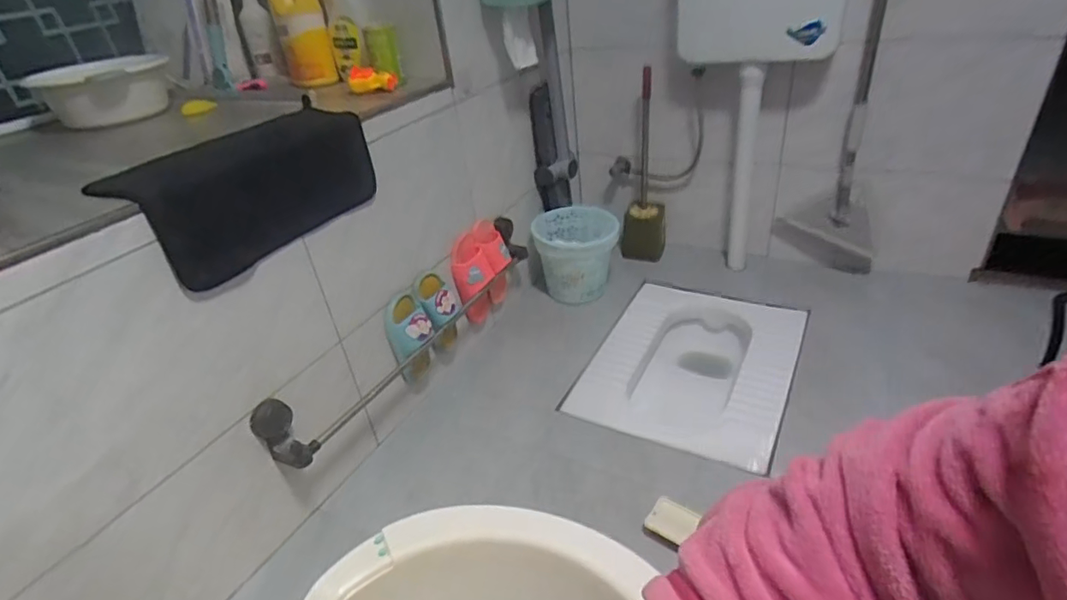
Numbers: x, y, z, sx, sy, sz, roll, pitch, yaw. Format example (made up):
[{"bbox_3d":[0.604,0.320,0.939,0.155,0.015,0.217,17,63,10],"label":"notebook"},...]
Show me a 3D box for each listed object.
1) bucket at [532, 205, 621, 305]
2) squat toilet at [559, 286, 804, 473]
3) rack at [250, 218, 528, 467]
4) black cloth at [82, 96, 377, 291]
[{"bbox_3d":[0.119,-0.127,1.525,0.224,0.196,0.238,-6,33,3],"label":"bucket"},{"bbox_3d":[0.373,0.175,1.318,0.421,0.140,0.550,12,38,28],"label":"squat toilet"},{"bbox_3d":[-0.215,0.035,1.130,0.083,0.115,0.768,11,37,27],"label":"rack"},{"bbox_3d":[-0.436,-0.182,0.875,0.171,0.152,0.390,12,38,28],"label":"black cloth"}]

